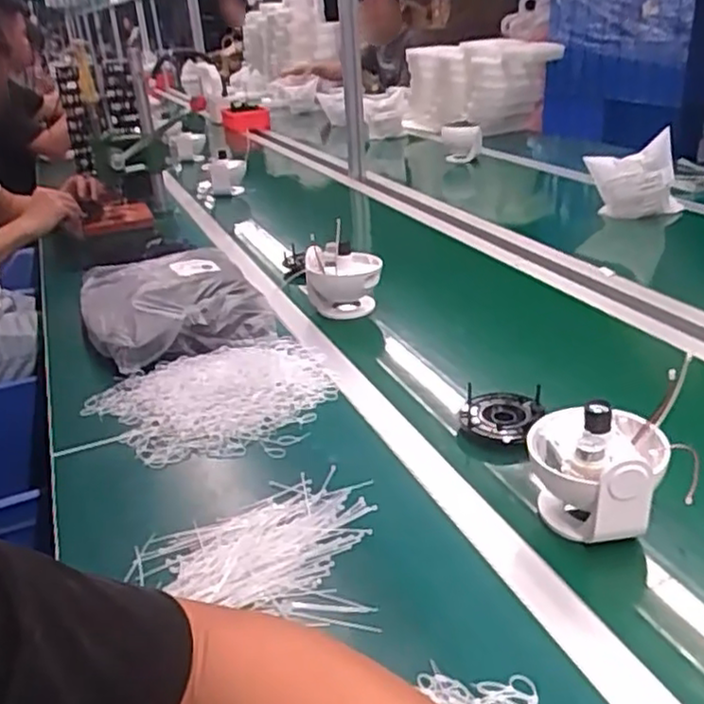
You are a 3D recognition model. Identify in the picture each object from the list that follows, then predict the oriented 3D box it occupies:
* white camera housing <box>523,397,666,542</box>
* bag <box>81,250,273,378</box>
[{"bbox_3d":[0.221,0.107,0.634,0.110,0.107,0.107,0,26,9],"label":"white camera housing"},{"bbox_3d":[-0.289,-0.084,1.111,0.256,0.079,0.320,-15,28,-21],"label":"bag"}]

